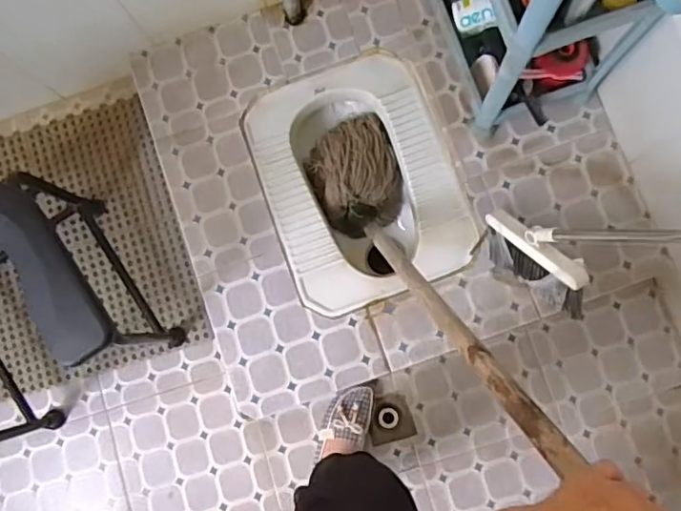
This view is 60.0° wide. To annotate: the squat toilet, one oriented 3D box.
[{"bbox_3d":[0.039,-0.150,1.238,0.381,0.140,0.492,-22,81,2],"label":"squat toilet"}]

